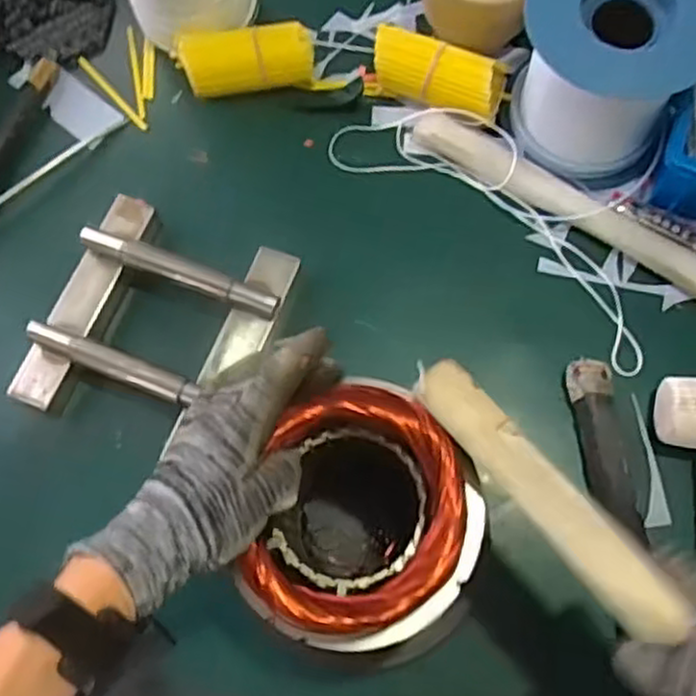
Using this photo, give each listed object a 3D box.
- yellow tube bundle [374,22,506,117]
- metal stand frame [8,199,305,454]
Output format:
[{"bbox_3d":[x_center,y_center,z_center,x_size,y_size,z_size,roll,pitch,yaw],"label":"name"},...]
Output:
[{"bbox_3d":[0.082,-0.246,0.671,0.122,0.047,0.062,16,73,7],"label":"yellow tube bundle"},{"bbox_3d":[-0.158,-0.018,0.610,0.174,0.044,0.191,21,74,9],"label":"metal stand frame"}]

